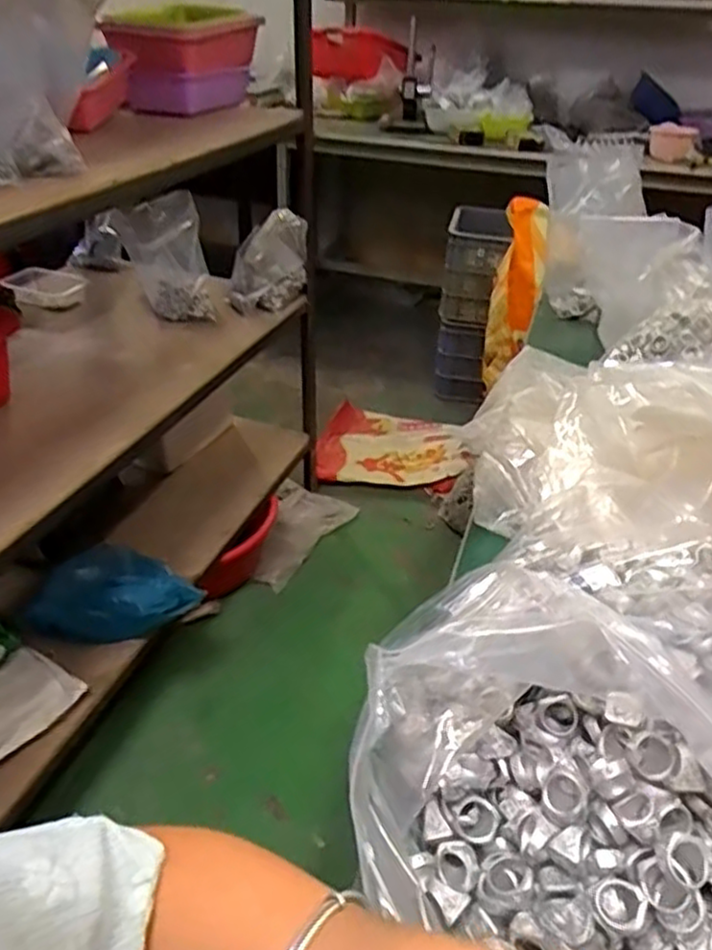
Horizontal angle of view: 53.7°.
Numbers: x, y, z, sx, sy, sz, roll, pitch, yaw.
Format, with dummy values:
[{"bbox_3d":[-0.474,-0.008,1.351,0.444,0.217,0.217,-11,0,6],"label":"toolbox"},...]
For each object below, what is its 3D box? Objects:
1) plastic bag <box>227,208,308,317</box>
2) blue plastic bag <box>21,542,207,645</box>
[{"bbox_3d":[-0.182,-0.437,1.452,0.163,0.163,0.129,-1,35,-5],"label":"plastic bag"},{"bbox_3d":[-0.424,0.206,1.262,0.284,0.088,0.174,-1,35,-5],"label":"blue plastic bag"}]

